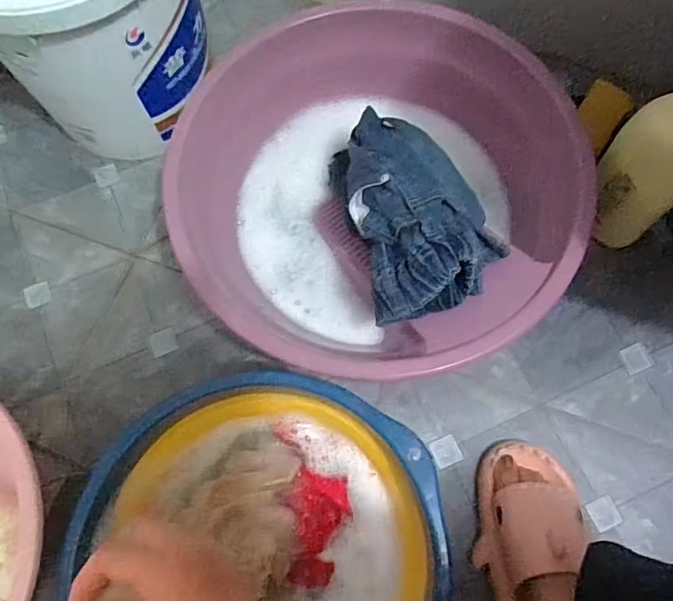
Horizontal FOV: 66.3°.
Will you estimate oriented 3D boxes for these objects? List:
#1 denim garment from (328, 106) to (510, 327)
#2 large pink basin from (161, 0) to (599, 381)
[{"bbox_3d":[0.081,-0.116,0.566,0.153,0.076,0.263,-18,73,-5],"label":"denim garment"},{"bbox_3d":[0.059,-0.127,0.627,0.458,0.170,0.437,0,72,1],"label":"large pink basin"}]

